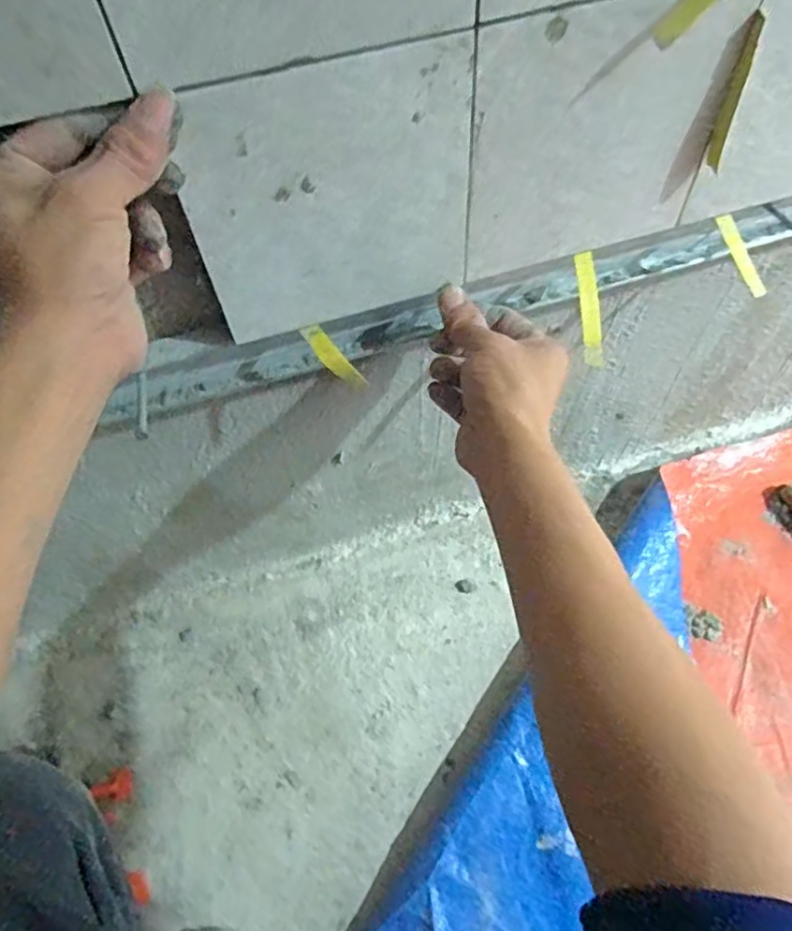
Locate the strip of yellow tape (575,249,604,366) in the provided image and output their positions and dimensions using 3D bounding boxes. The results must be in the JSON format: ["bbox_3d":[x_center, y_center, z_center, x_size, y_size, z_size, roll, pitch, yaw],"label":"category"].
[{"bbox_3d":[0.127,-0.102,0.419,0.011,0.006,0.073,-8,94,-1],"label":"strip of yellow tape"}]

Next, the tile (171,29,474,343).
[{"bbox_3d":[-0.030,-0.134,0.336,0.145,0.147,0.005,-19,61,-7],"label":"tile"}]

